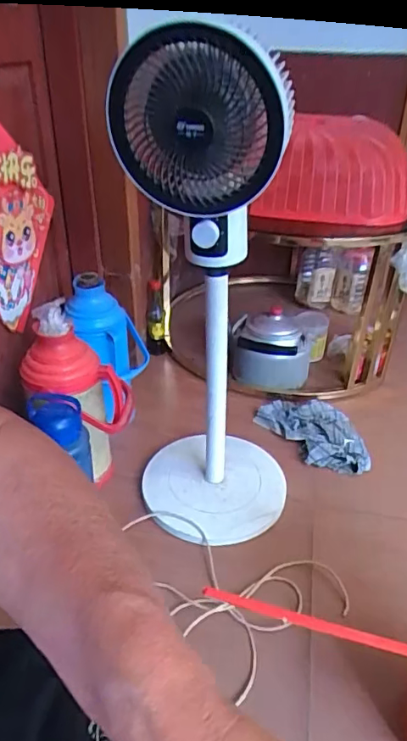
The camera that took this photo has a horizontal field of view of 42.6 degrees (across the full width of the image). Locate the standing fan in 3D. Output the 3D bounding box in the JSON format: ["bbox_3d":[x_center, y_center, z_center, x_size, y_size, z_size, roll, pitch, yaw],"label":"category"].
[{"bbox_3d":[0.019,-0.065,0.872,0.272,0.804,0.295,9,34,13],"label":"standing fan"}]

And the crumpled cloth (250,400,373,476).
[{"bbox_3d":[0.255,0.148,1.254,0.261,0.060,0.217,4,33,6],"label":"crumpled cloth"}]

